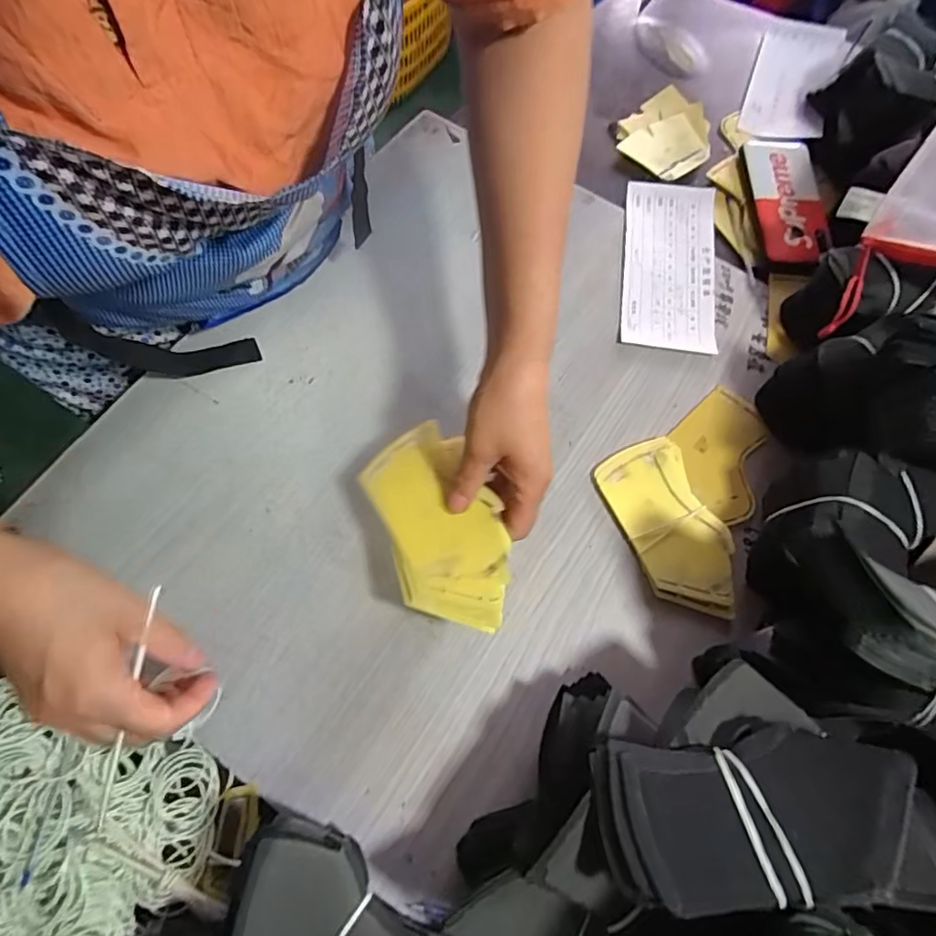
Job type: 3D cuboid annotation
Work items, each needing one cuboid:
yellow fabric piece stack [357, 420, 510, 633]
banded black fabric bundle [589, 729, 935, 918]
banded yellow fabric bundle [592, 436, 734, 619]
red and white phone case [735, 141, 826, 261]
[{"bbox_3d":[-0.023,0.042,0.407,0.085,0.008,0.163,-27,65,4],"label":"yellow fabric piece stack"},{"bbox_3d":[0.150,0.177,0.280,0.160,0.040,0.085,-14,40,9],"label":"banded black fabric bundle"},{"bbox_3d":[0.173,0.050,0.462,0.078,0.015,0.152,-21,73,-9],"label":"banded yellow fabric bundle"},{"bbox_3d":[0.344,-0.299,0.586,0.073,0.017,0.169,-4,72,5],"label":"red and white phone case"}]

